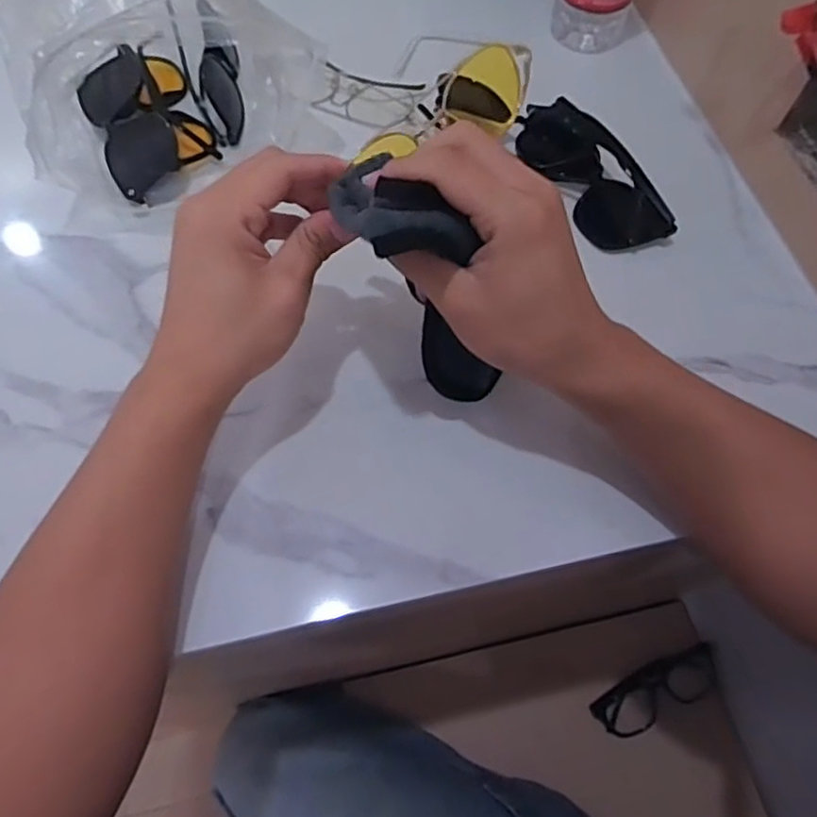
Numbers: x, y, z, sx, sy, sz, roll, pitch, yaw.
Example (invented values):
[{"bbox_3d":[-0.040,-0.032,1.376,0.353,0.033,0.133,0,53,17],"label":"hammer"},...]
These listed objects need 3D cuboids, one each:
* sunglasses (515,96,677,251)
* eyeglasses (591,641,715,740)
[{"bbox_3d":[0.134,-0.178,0.466,0.055,0.050,0.143,-24,67,-15],"label":"sunglasses"},{"bbox_3d":[0.269,0.307,0.684,0.144,0.032,0.053,-21,66,-14],"label":"eyeglasses"}]

